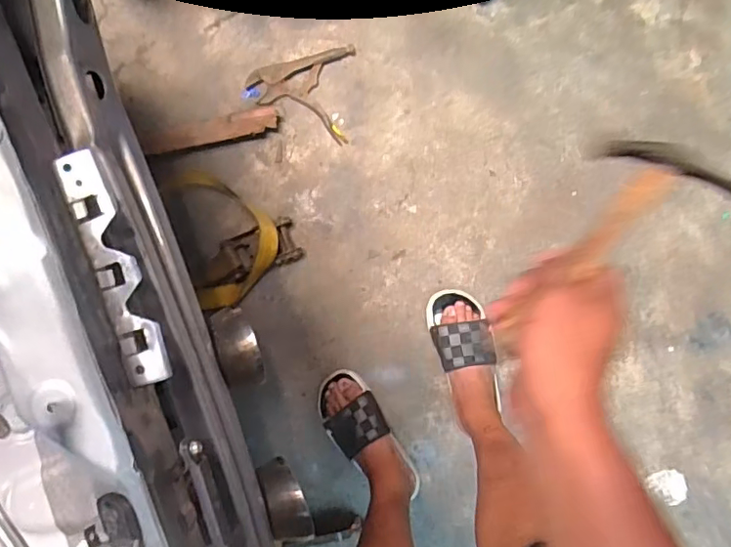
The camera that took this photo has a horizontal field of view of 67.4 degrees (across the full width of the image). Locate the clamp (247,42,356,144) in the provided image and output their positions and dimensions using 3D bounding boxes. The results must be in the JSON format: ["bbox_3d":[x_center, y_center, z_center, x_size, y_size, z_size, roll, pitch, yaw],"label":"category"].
[{"bbox_3d":[-0.133,-0.368,1.084,0.204,0.027,0.184,8,94,3],"label":"clamp"}]

